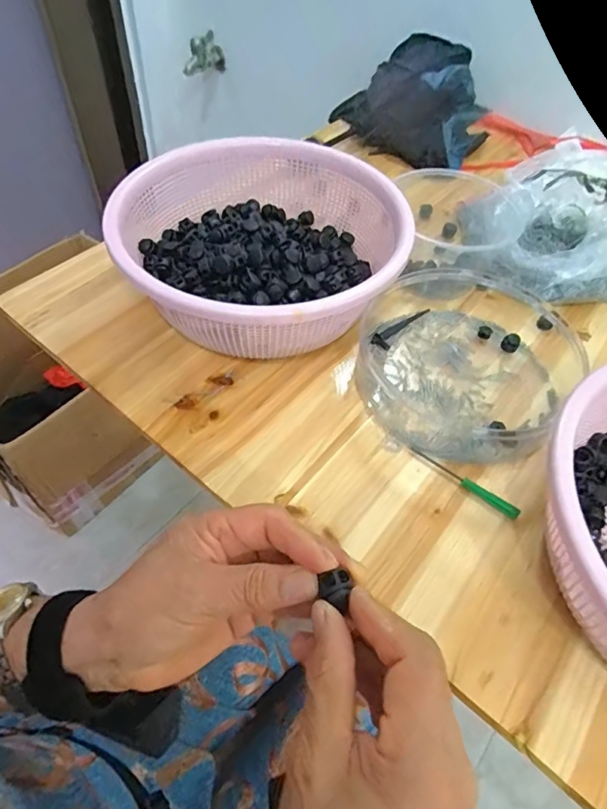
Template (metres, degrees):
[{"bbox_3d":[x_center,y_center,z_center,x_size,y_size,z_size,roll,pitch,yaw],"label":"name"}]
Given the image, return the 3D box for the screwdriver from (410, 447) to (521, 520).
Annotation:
[{"bbox_3d":[0.133,0.063,0.411,0.097,0.010,0.008,35,58,20],"label":"screwdriver"}]

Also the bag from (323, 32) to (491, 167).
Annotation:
[{"bbox_3d":[0.165,-0.460,0.752,0.219,0.110,0.202,10,53,3],"label":"bag"}]

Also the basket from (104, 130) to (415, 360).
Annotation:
[{"bbox_3d":[-0.049,-0.149,0.500,0.276,0.110,0.266,1,53,-4],"label":"basket"}]

